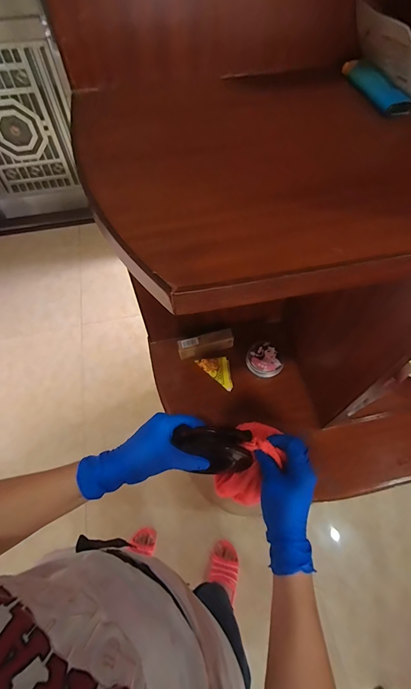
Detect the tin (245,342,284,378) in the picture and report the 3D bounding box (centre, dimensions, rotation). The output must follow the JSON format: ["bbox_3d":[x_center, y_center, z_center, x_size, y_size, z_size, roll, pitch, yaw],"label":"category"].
[{"bbox_3d":[0.112,0.028,0.606,0.065,0.023,0.067,6,63,5],"label":"tin"}]

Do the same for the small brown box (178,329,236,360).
[{"bbox_3d":[0.001,-0.002,0.616,0.108,0.023,0.030,-13,63,-5],"label":"small brown box"}]

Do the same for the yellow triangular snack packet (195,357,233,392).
[{"bbox_3d":[0.027,0.046,0.607,0.084,0.008,0.044,40,70,20],"label":"yellow triangular snack packet"}]

